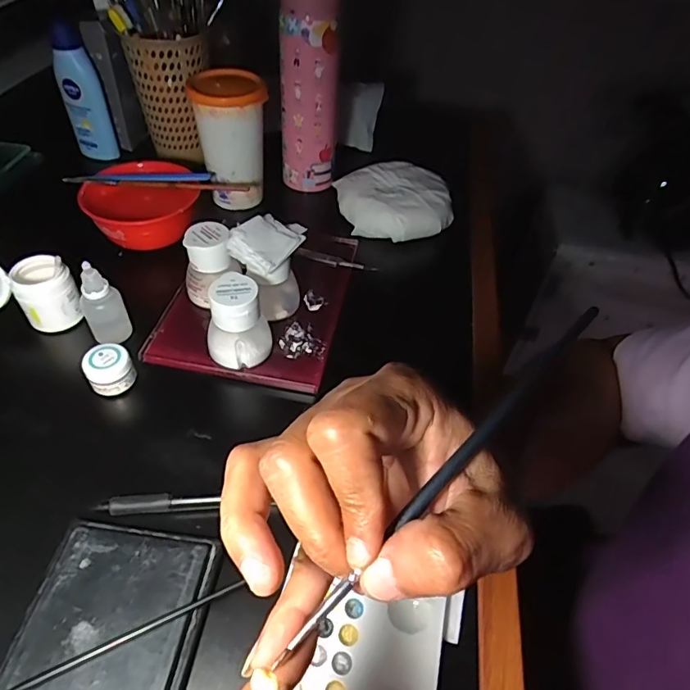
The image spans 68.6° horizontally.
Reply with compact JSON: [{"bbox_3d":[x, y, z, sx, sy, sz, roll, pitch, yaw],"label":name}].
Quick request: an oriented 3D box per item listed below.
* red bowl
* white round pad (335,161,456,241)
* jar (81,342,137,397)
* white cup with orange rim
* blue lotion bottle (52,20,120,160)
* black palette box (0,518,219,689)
[{"bbox_3d":[-0.202,-0.134,0.505,0.104,0.056,0.093,-3,48,-8],"label":"red bowl"},{"bbox_3d":[0.056,-0.158,0.553,0.117,0.034,0.095,-3,48,-9],"label":"white round pad"},{"bbox_3d":[-0.180,0.019,0.387,0.032,0.030,0.029,-18,52,-22],"label":"jar"},{"bbox_3d":[-0.116,-0.214,0.535,0.068,0.125,0.064,3,47,-3],"label":"white cup with orange rim"},{"bbox_3d":[-0.298,-0.283,0.575,0.043,0.139,0.024,-18,52,-21],"label":"blue lotion bottle"},{"bbox_3d":[-0.132,0.171,0.262,0.093,0.016,0.152,8,47,1],"label":"black palette box"}]

